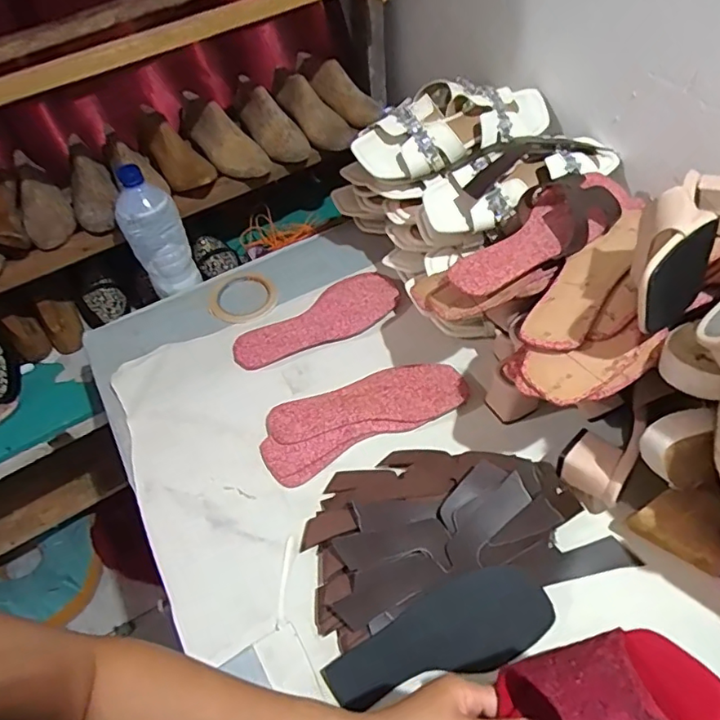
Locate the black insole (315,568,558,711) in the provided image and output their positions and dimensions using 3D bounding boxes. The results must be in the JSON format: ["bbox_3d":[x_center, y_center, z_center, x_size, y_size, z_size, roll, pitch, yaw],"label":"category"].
[{"bbox_3d":[0.068,0.251,0.505,0.200,0.009,0.072,-19,74,-6],"label":"black insole"}]

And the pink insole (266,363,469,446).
[{"bbox_3d":[0.008,0.052,0.666,0.234,0.009,0.079,-15,52,-8],"label":"pink insole"}]

